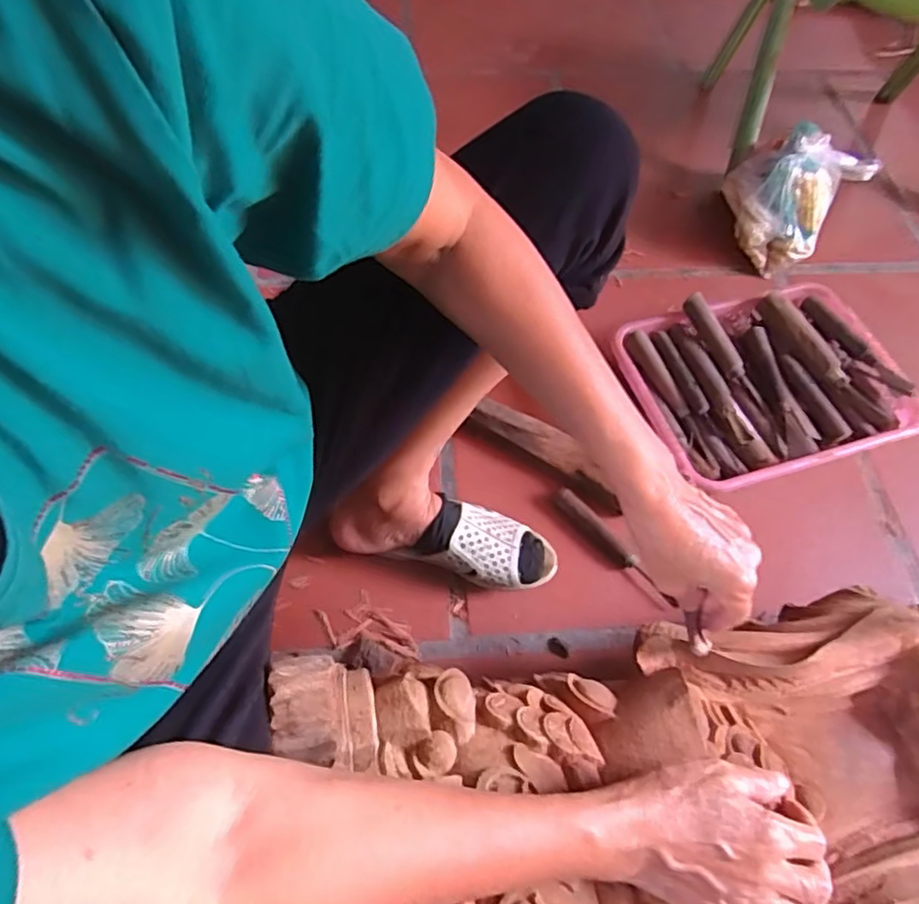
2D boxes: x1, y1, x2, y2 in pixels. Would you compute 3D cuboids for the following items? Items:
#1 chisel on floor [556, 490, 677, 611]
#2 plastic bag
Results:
[{"bbox_3d":[0.169,0.106,0.689,0.024,0.021,0.164,-36,68,-20],"label":"chisel on floor"},{"bbox_3d":[0.474,-0.372,0.910,0.146,0.142,0.162,-31,67,-18],"label":"plastic bag"}]

